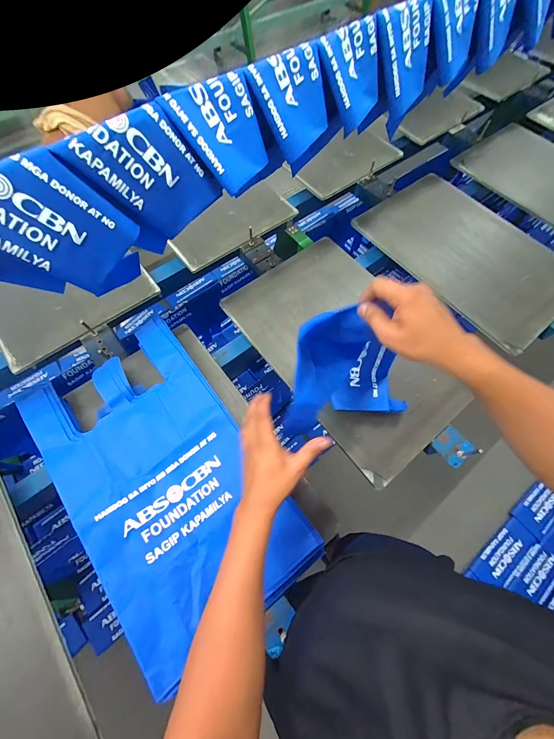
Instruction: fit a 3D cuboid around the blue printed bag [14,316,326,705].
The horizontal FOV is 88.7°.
[{"bbox_3d":[-0.222,0.193,0.552,0.329,0.044,0.578,-35,70,-14],"label":"blue printed bag"}]

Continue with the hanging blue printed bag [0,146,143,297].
[{"bbox_3d":[-0.342,-0.201,0.436,0.211,0.191,0.055,-27,70,-12],"label":"hanging blue printed bag"}]

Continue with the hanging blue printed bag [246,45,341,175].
[{"bbox_3d":[0.043,-0.482,0.515,0.157,0.156,0.033,-47,38,-10],"label":"hanging blue printed bag"}]

